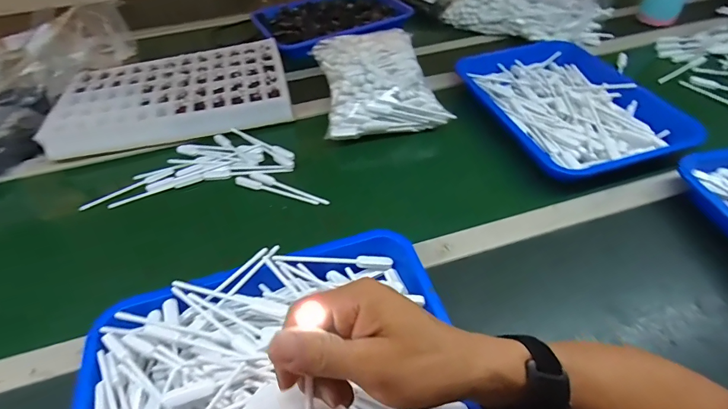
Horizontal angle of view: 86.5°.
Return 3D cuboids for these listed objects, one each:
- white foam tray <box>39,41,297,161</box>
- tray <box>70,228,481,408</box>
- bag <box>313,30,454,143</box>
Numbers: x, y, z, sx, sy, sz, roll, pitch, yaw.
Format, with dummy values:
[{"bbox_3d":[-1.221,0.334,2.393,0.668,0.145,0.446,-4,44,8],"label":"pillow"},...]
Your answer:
[{"bbox_3d":[-0.367,-0.219,0.767,0.417,0.050,0.262,-13,48,-8],"label":"white foam tray"},{"bbox_3d":[-0.089,0.168,0.382,0.361,0.057,0.270,-14,48,-9],"label":"tray"},{"bbox_3d":[0.021,-0.240,0.724,0.208,0.085,0.258,-9,47,-5],"label":"bag"}]

